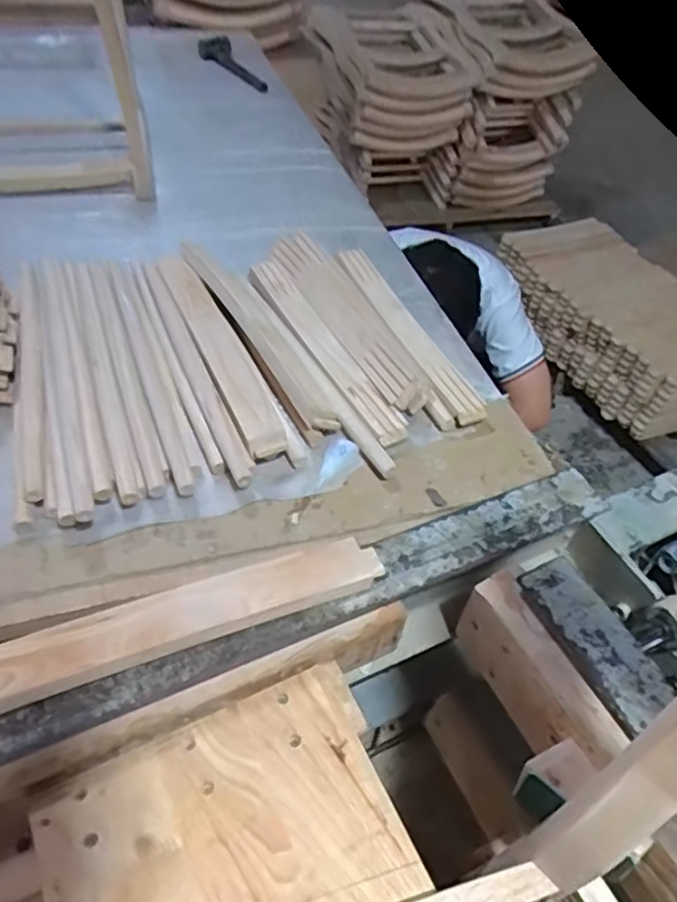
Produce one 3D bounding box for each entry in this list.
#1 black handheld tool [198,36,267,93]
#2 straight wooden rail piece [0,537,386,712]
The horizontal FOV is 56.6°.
[{"bbox_3d":[-0.263,-0.961,1.551,0.077,0.062,0.223,-23,53,-25],"label":"black handheld tool"},{"bbox_3d":[-0.152,0.138,0.501,0.387,0.021,0.050,-15,50,-19],"label":"straight wooden rail piece"}]

